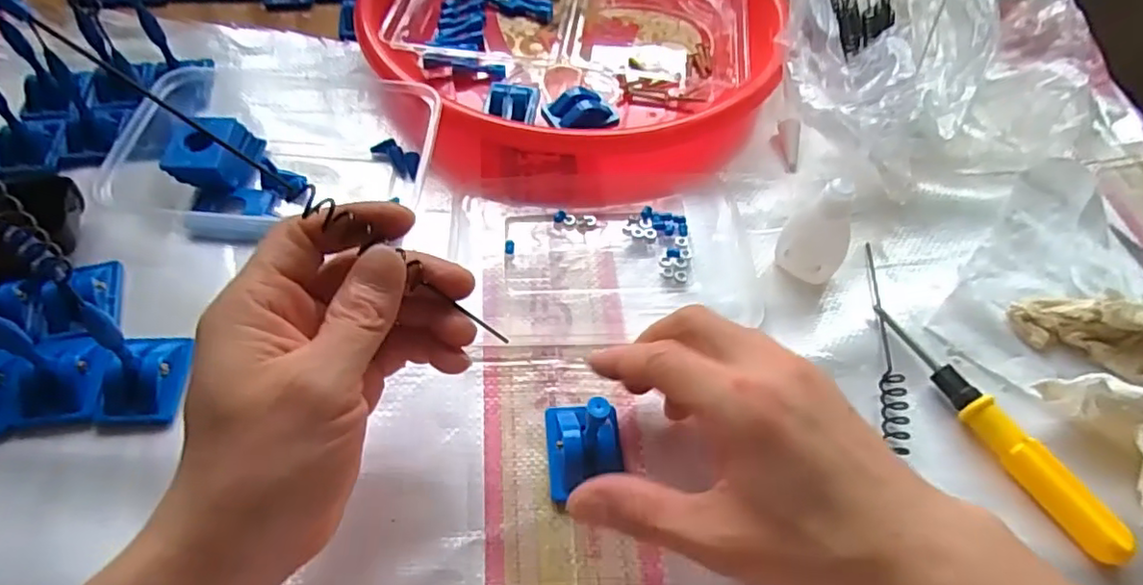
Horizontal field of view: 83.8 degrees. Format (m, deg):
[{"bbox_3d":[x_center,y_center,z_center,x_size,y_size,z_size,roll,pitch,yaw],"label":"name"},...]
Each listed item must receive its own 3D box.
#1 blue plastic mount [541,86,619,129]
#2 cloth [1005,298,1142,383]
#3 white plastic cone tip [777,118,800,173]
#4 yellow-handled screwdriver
[{"bbox_3d":[0.006,-0.121,0.419,0.047,0.015,0.024,-10,56,-11],"label":"blue plastic mount"},{"bbox_3d":[0.283,0.023,0.326,0.099,0.027,0.037,12,55,4],"label":"cloth"},{"bbox_3d":[0.144,-0.097,0.418,0.012,0.010,0.039,2,72,-3],"label":"white plastic cone tip"},{"bbox_3d":[0.202,0.061,0.305,0.016,0.020,0.139,-19,59,-16],"label":"yellow-handled screwdriver"}]

